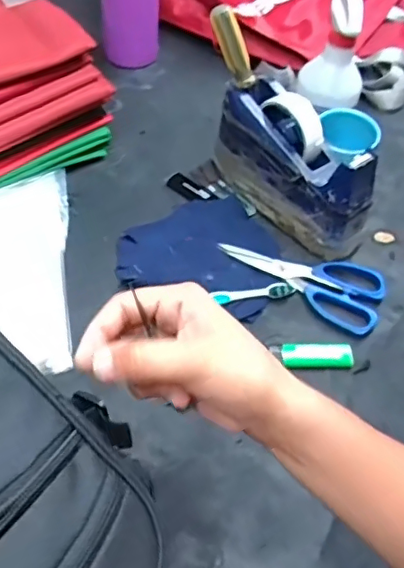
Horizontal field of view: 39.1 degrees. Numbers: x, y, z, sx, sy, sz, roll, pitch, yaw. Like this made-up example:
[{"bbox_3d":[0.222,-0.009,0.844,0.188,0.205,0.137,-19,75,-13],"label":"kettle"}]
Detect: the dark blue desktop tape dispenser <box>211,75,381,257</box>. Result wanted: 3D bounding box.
[{"bbox_3d":[0.098,-0.126,0.632,0.068,0.111,0.199,-27,59,-24],"label":"dark blue desktop tape dispenser"}]

